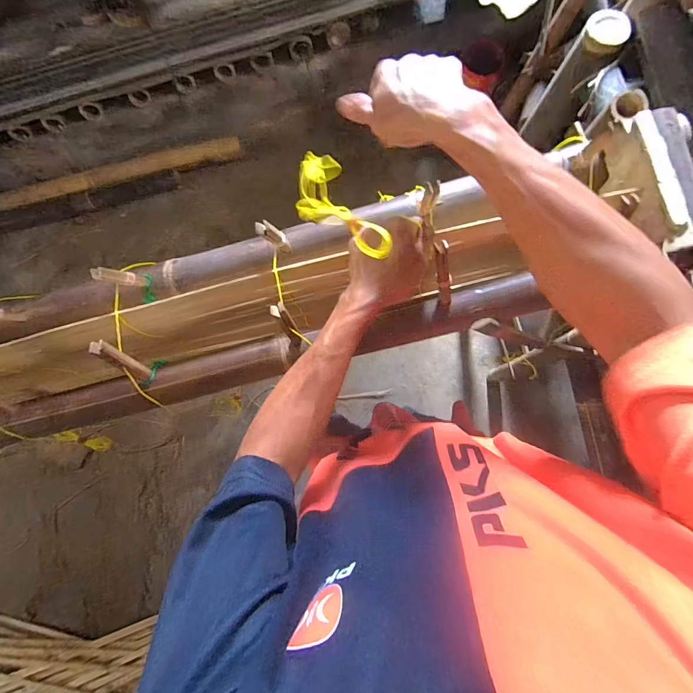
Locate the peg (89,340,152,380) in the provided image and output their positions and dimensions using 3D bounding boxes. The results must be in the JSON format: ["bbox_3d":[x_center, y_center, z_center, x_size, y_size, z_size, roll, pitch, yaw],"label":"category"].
[{"bbox_3d":[-0.248,0.015,0.404,0.012,0.081,0.013,-31,59,-1],"label":"peg"}]

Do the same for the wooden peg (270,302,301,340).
[{"bbox_3d":[-0.064,-0.027,0.387,0.015,0.052,0.015,-32,49,-1],"label":"wooden peg"}]

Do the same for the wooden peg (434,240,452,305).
[{"bbox_3d":[0.103,-0.077,0.385,0.012,0.081,0.013,-22,49,1],"label":"wooden peg"}]

